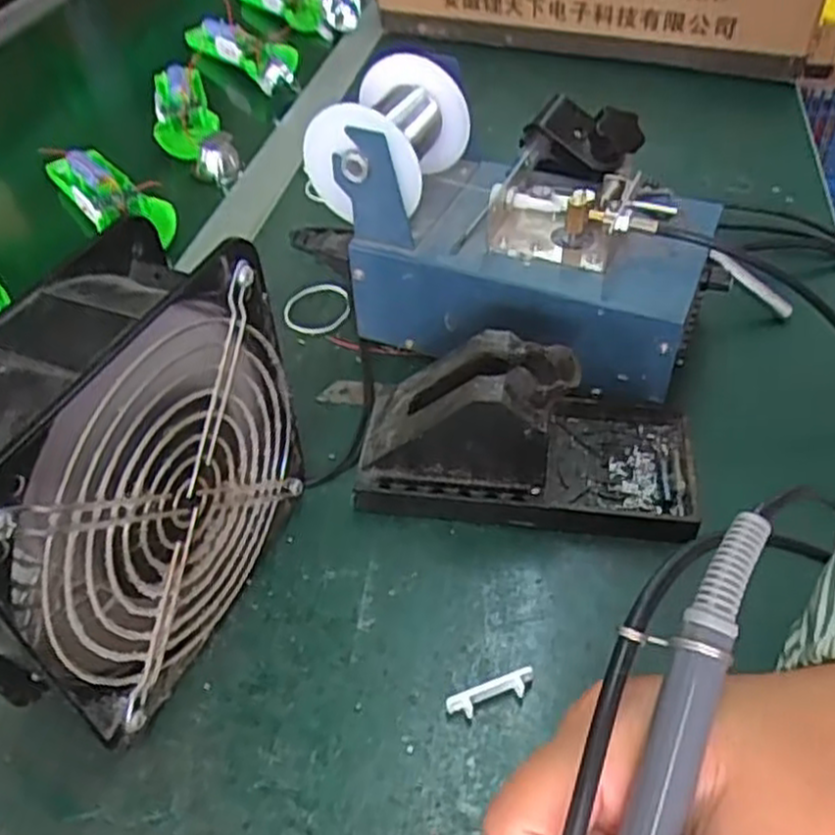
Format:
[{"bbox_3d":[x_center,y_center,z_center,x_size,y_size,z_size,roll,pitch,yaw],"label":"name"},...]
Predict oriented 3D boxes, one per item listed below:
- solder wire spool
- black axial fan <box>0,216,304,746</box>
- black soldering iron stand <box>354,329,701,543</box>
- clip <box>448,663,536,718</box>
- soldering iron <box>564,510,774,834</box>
[{"bbox_3d":[-0.015,-0.142,0.419,0.067,0.076,0.073,17,47,20],"label":"solder wire spool"},{"bbox_3d":[-0.111,0.030,0.295,0.057,0.152,0.155,14,47,18],"label":"black axial fan"},{"bbox_3d":[0.053,-0.001,0.374,0.157,0.070,0.082,4,44,8],"label":"black soldering iron stand"},{"bbox_3d":[0.030,0.108,0.308,0.036,0.010,0.007,-17,46,-14],"label":"clip"},{"bbox_3d":[0.040,0.114,0.177,0.030,0.025,0.199,17,74,20],"label":"soldering iron"}]

